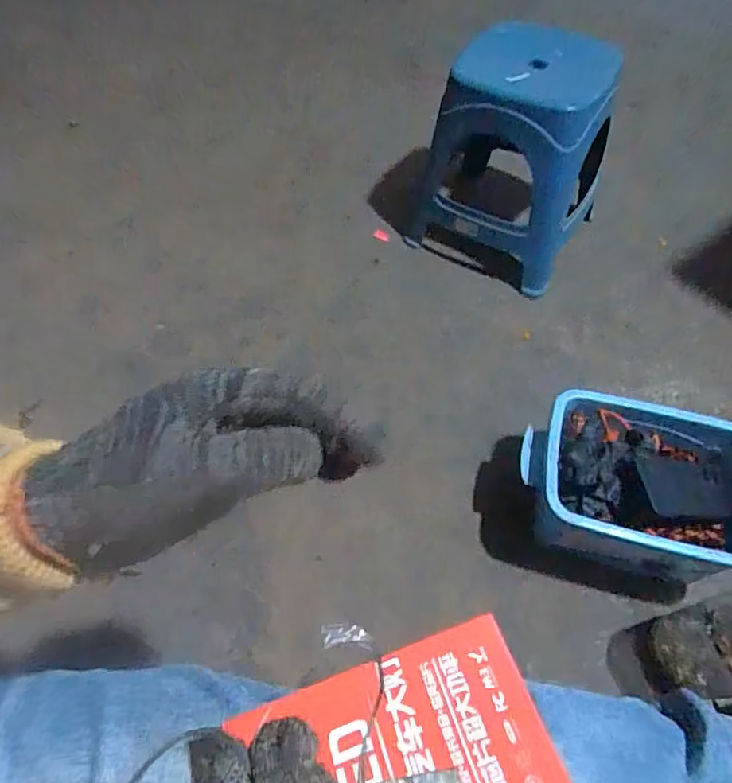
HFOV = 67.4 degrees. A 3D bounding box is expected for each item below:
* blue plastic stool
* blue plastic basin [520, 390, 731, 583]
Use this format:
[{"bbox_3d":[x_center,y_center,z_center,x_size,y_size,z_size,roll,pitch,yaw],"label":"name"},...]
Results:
[{"bbox_3d":[0.273,-0.434,1.056,0.323,0.349,0.326,16,58,12],"label":"blue plastic stool"},{"bbox_3d":[0.351,0.137,0.737,0.293,0.150,0.201,13,57,10],"label":"blue plastic basin"}]

